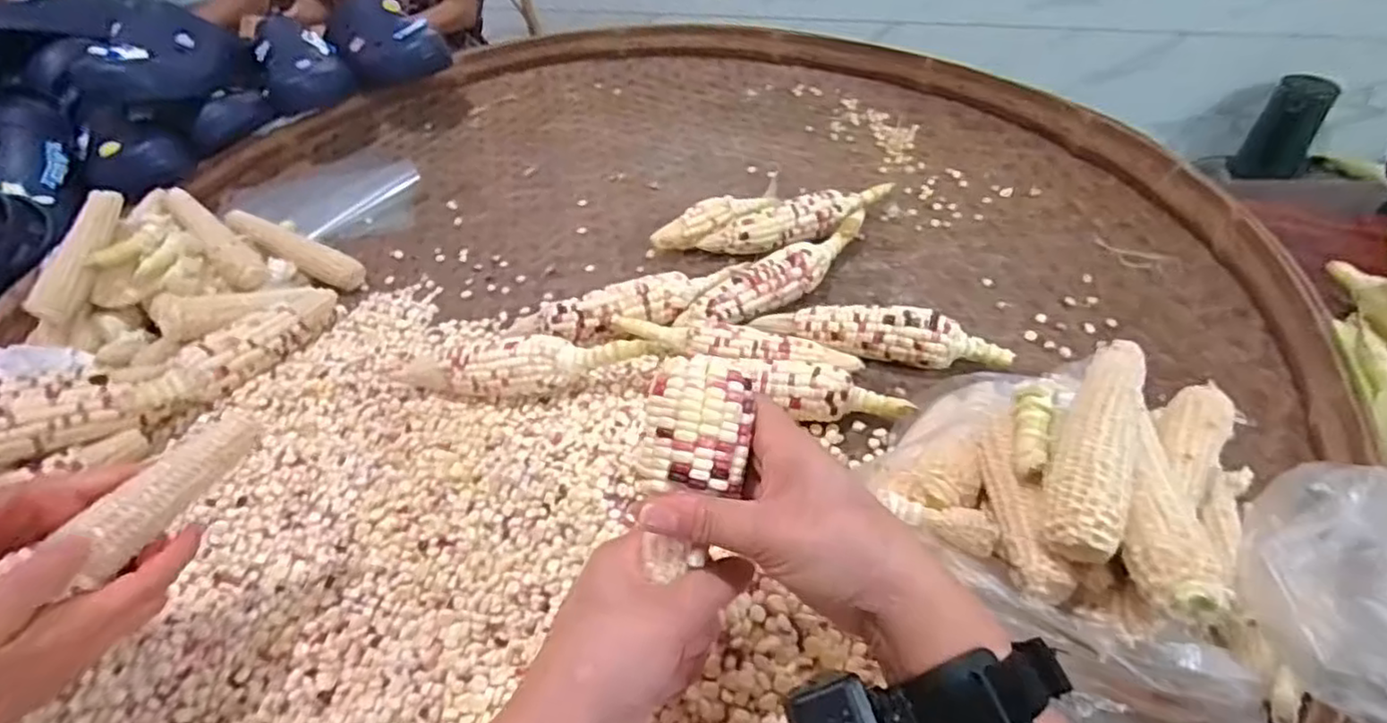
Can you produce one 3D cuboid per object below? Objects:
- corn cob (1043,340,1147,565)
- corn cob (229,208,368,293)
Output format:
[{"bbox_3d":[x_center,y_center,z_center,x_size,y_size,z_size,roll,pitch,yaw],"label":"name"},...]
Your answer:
[{"bbox_3d":[0.222,0.042,0.375,0.038,0.032,0.145,19,48,23],"label":"corn cob"},{"bbox_3d":[-0.456,-0.131,0.785,0.151,0.027,0.037,28,43,-14],"label":"corn cob"}]

